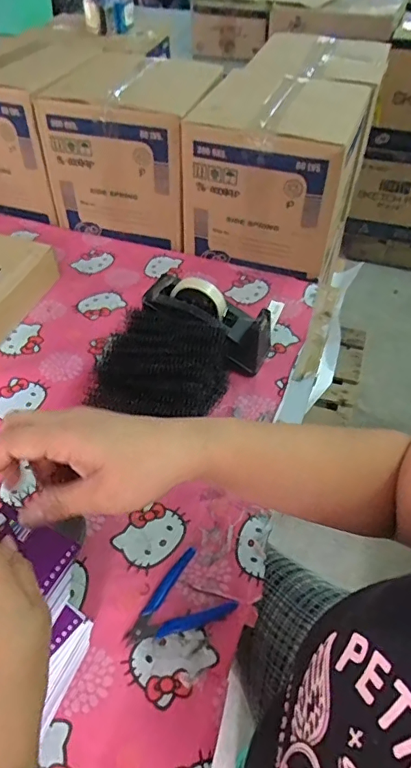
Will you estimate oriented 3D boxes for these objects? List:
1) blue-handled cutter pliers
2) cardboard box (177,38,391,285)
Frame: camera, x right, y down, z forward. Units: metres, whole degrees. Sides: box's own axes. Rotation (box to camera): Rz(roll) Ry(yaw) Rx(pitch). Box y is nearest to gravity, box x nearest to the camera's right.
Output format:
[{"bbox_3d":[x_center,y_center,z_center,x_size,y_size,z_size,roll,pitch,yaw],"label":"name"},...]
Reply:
[{"bbox_3d":[-0.039,0.246,0.546,0.116,0.013,0.087,-26,53,-22],"label":"blue-handled cutter pliers"},{"bbox_3d":[0.181,-0.491,1.032,0.280,0.275,0.496,18,50,15],"label":"cardboard box"}]

